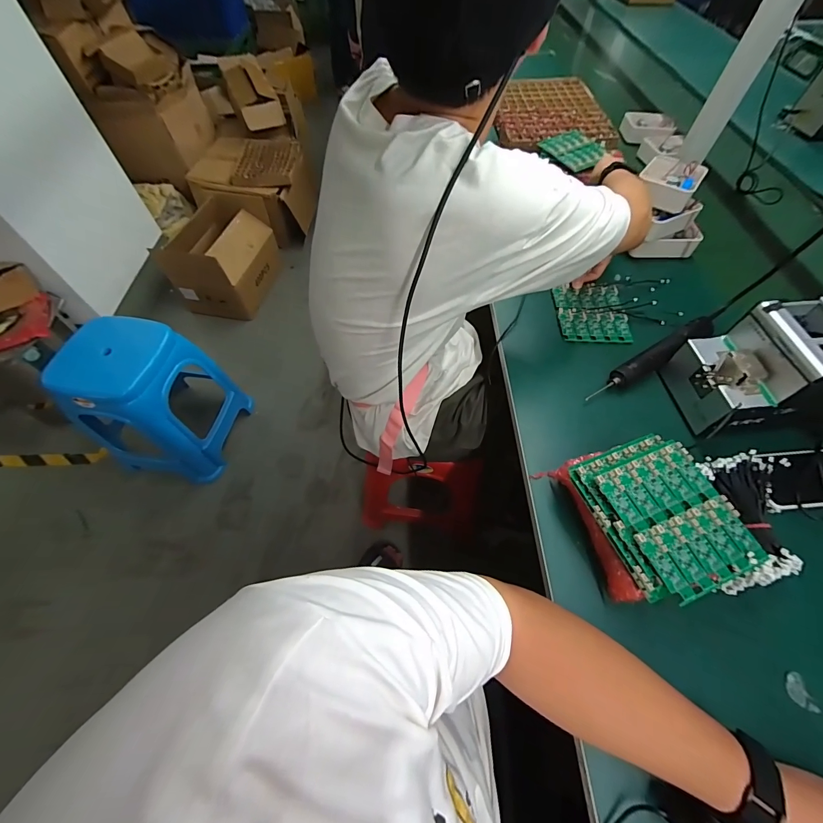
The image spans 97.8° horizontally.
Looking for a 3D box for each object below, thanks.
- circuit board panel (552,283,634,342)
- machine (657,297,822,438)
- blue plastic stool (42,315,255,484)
[{"bbox_3d":[0.330,-0.182,0.662,0.121,0.012,0.134,1,58,0],"label":"circuit board panel"},{"bbox_3d":[0.497,-0.056,0.499,0.179,0.140,0.136,-5,58,-4],"label":"machine"},{"bbox_3d":[-0.809,-0.033,1.168,0.349,0.459,0.352,12,59,7],"label":"blue plastic stool"}]

